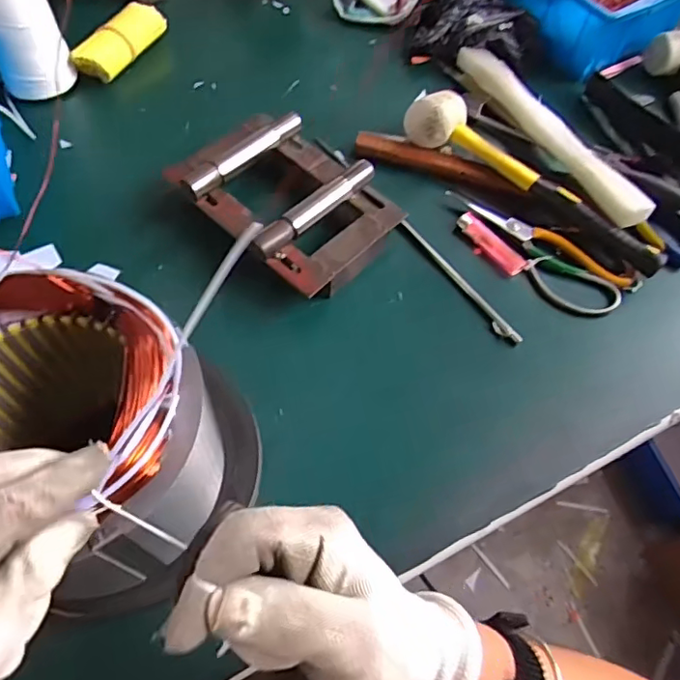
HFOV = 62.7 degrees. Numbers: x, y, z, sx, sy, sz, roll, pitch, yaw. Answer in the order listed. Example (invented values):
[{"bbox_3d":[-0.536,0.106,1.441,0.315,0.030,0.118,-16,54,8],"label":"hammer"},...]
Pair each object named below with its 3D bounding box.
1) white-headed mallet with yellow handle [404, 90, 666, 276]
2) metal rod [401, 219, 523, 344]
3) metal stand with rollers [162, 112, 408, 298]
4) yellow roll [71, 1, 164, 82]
[{"bbox_3d":[0.187,-0.156,0.545,0.284,0.048,0.052,38,66,16],"label":"white-headed mallet with yellow handle"},{"bbox_3d":[0.108,-0.055,0.507,0.012,0.007,0.154,-31,67,-18],"label":"metal rod"},{"bbox_3d":[-0.046,-0.129,0.517,0.175,0.047,0.135,39,66,17],"label":"metal stand with rollers"},{"bbox_3d":[-0.245,-0.336,0.629,0.040,0.031,0.117,23,62,9],"label":"yellow roll"}]

